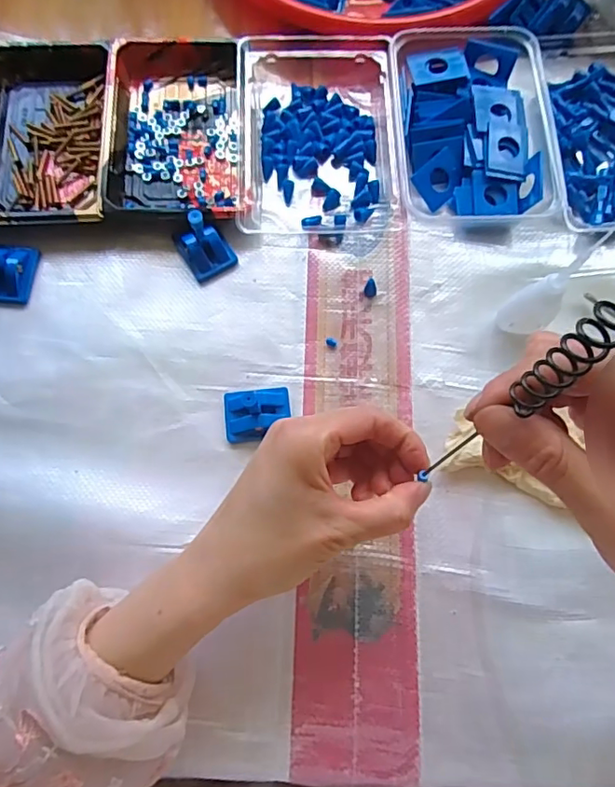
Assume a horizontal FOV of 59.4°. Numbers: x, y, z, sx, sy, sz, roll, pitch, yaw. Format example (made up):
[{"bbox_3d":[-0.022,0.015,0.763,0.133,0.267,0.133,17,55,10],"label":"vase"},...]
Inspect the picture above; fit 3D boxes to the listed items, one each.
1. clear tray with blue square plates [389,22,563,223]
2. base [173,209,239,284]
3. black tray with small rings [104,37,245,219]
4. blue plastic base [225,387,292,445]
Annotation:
[{"bbox_3d":[0.122,-0.202,0.408,0.109,0.037,0.153,-4,74,-1],"label":"clear tray with blue square plates"},{"bbox_3d":[-0.076,-0.108,0.390,0.032,0.023,0.043,-32,76,-9],"label":"base"},{"bbox_3d":[-0.101,-0.205,0.416,0.099,0.026,0.163,-3,74,-1],"label":"black tray with small rings"},{"bbox_3d":[-0.034,0.014,0.363,0.043,0.016,0.036,-2,74,-1],"label":"blue plastic base"}]

